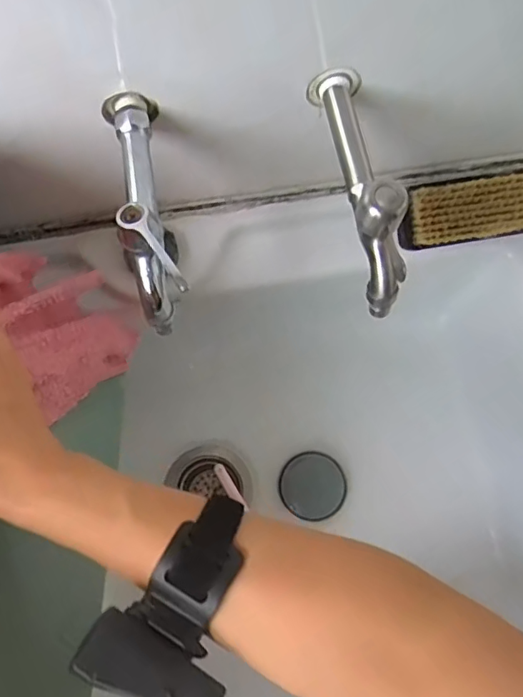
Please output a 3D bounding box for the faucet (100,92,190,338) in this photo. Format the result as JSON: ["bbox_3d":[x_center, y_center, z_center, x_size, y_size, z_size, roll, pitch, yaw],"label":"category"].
[{"bbox_3d":[-0.078,-0.106,0.370,0.035,0.079,0.160,-13,76,-4],"label":"faucet"}]

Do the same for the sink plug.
[{"bbox_3d":[0.064,0.171,0.692,0.079,0.024,0.080,0,76,0],"label":"sink plug"}]

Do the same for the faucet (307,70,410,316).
[{"bbox_3d":[0.069,-0.118,0.378,0.033,0.076,0.172,-11,76,-3],"label":"faucet"}]

